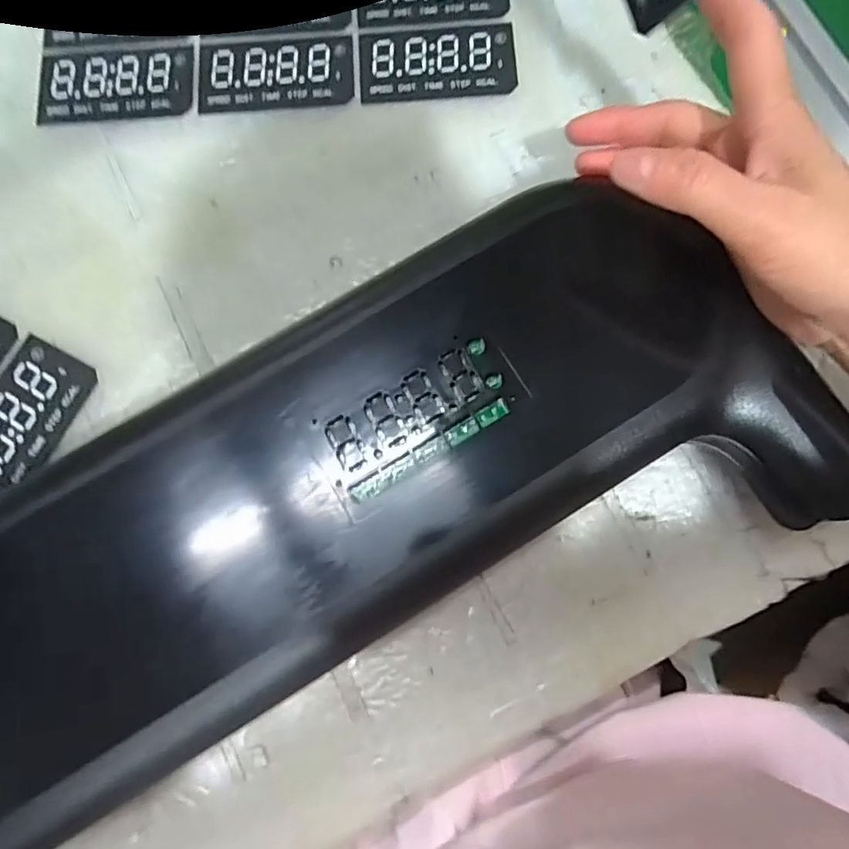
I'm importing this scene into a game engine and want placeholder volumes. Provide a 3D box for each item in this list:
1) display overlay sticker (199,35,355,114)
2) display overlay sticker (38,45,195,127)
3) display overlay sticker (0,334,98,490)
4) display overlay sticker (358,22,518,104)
[{"bbox_3d":[-0.088,-0.208,0.336,0.090,0.004,0.047,-3,79,0],"label":"display overlay sticker"},{"bbox_3d":[-0.183,-0.202,0.336,0.091,0.004,0.045,-4,79,0],"label":"display overlay sticker"},{"bbox_3d":[-0.214,0.001,0.296,0.050,0.004,0.090,28,81,6],"label":"display overlay sticker"},{"bbox_3d":[0.008,-0.214,0.333,0.091,0.004,0.048,-4,79,0],"label":"display overlay sticker"}]

